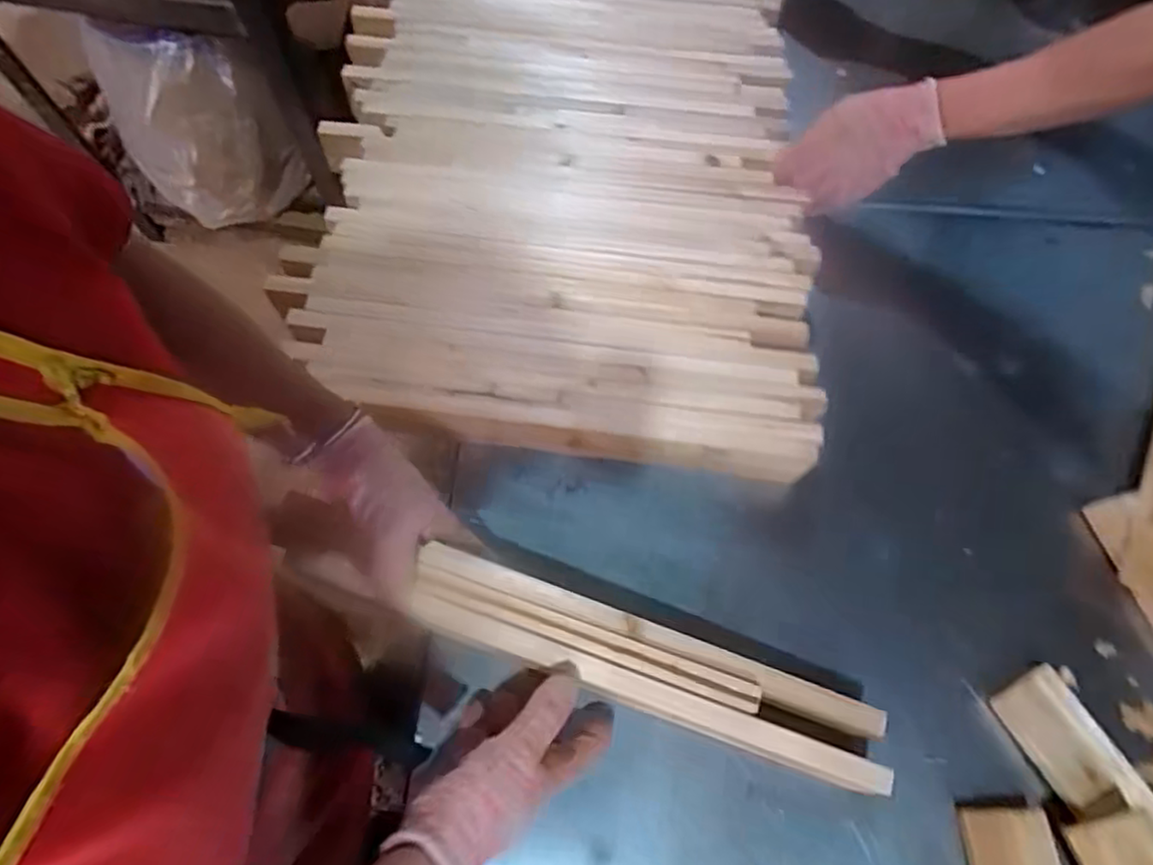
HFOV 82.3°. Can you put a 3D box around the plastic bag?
[{"bbox_3d":[-0.751,-0.590,1.321,0.336,0.379,0.139,11,65,3],"label":"plastic bag"}]

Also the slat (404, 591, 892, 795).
[{"bbox_3d":[0.050,0.205,0.520,0.379,0.047,0.025,20,66,3],"label":"slat"}]

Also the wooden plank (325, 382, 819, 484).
[{"bbox_3d":[0.002,0.003,0.629,0.426,0.058,0.023,8,65,1],"label":"wooden plank"}]

